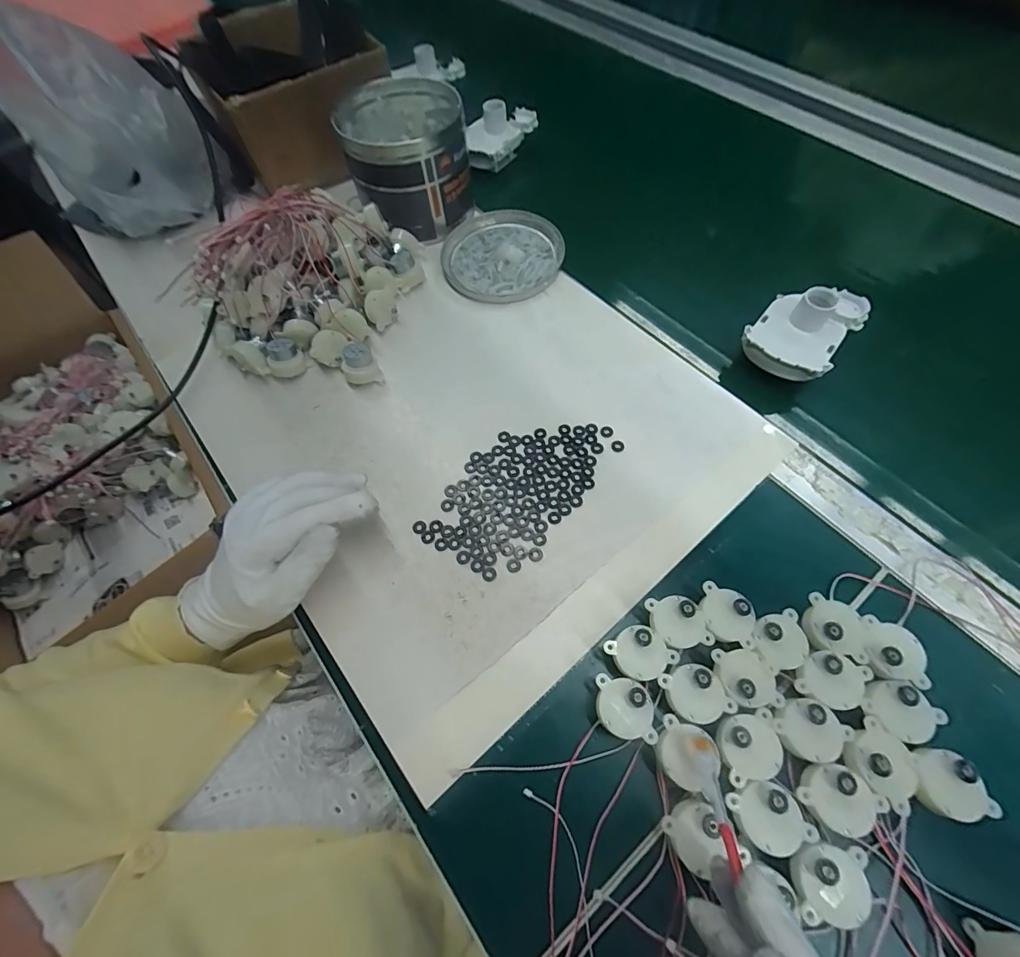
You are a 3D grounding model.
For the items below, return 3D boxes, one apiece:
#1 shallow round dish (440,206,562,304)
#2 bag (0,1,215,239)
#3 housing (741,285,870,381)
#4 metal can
[{"bbox_3d":[-0.008,-0.246,0.476,0.128,0.017,0.136,-2,64,3],"label":"shallow round dish"},{"bbox_3d":[-0.422,-0.365,0.444,0.157,0.165,0.140,-34,66,-12],"label":"bag"},{"bbox_3d":[0.260,-0.134,0.378,0.070,0.050,0.101,39,72,20],"label":"housing"},{"bbox_3d":[-0.108,-0.345,0.478,0.122,0.109,0.137,-21,64,-6],"label":"metal can"}]

